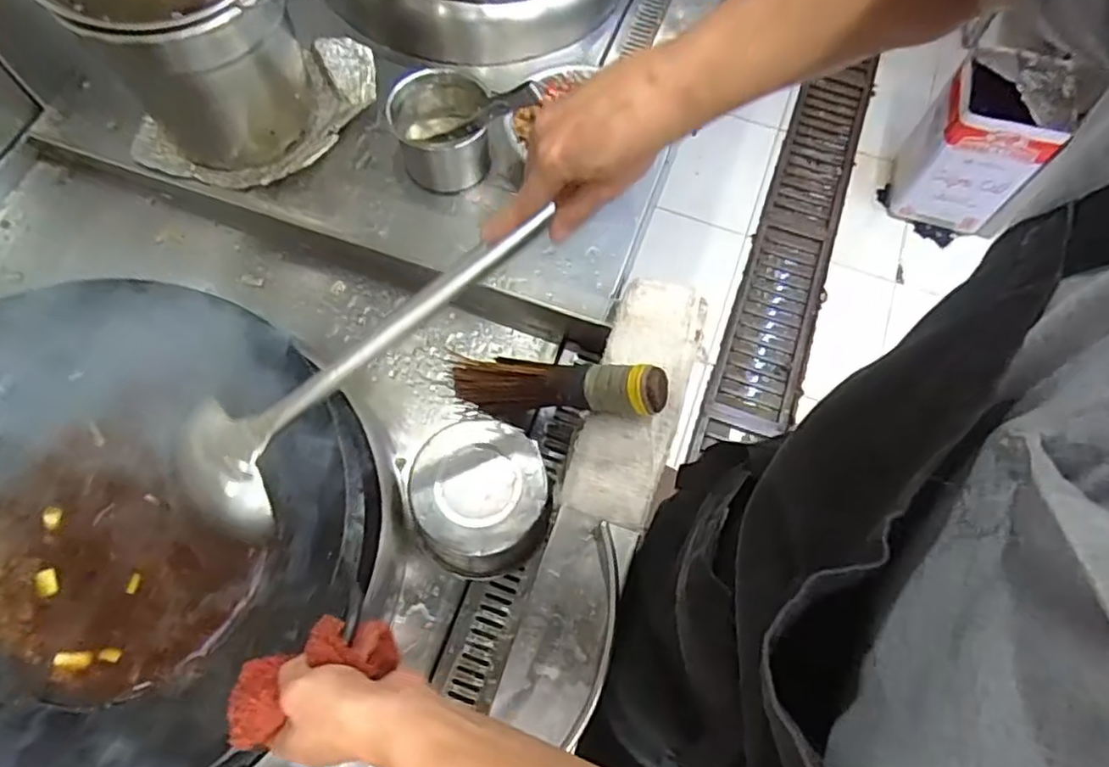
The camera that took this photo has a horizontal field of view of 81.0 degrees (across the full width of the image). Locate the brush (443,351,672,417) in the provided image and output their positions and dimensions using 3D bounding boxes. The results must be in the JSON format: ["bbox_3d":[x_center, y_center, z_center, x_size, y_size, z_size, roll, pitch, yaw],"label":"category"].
[{"bbox_3d":[-0.008,0.001,0.709,0.271,0.048,0.056,3,63,32],"label":"brush"}]

